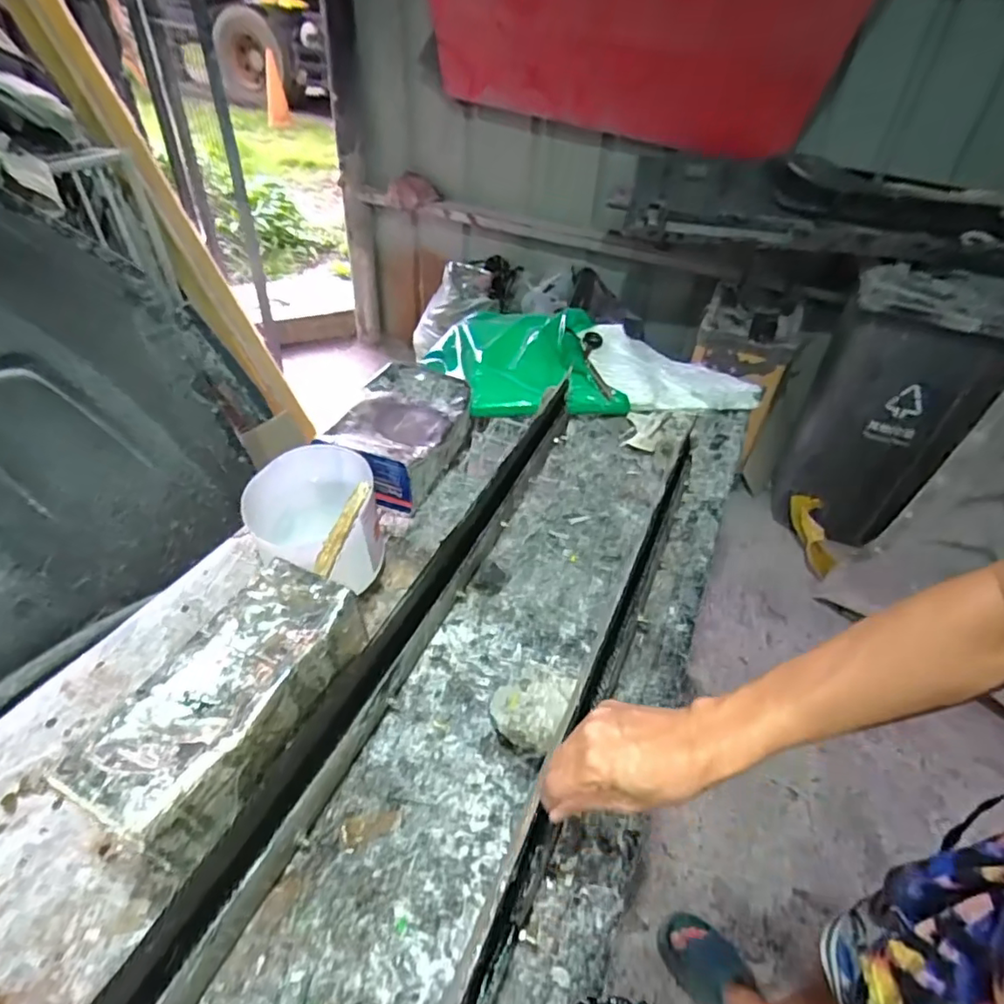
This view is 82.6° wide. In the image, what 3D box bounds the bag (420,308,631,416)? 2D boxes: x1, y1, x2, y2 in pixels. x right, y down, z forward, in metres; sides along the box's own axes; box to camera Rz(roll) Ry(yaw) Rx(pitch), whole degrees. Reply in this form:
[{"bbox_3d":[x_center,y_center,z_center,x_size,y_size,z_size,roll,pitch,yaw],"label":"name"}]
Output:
[{"bbox_3d":[0.035,-0.280,1.101,0.324,0.084,0.333,-5,43,-7],"label":"bag"}]

